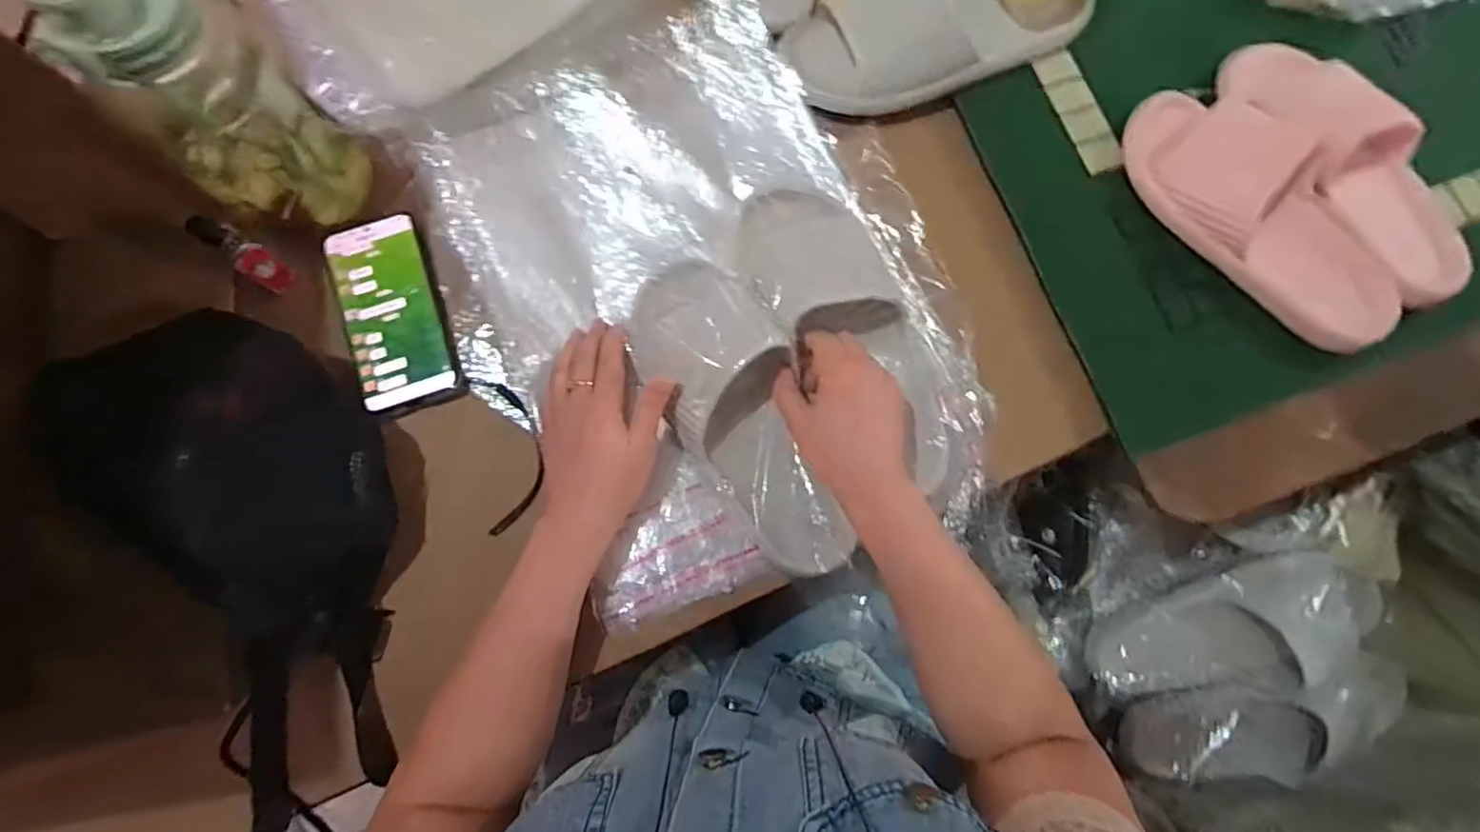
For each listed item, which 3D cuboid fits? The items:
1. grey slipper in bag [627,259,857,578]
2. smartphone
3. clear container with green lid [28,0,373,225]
[{"bbox_3d":[0.000,-0.003,0.481,0.097,0.067,0.259,-26,83,-5],"label":"grey slipper in bag"},{"bbox_3d":[-0.280,-0.083,0.517,0.077,0.011,0.162,-22,80,-5],"label":"smartphone"},{"bbox_3d":[-0.347,-0.209,0.437,0.083,0.197,0.082,23,80,4],"label":"clear container with green lid"}]

